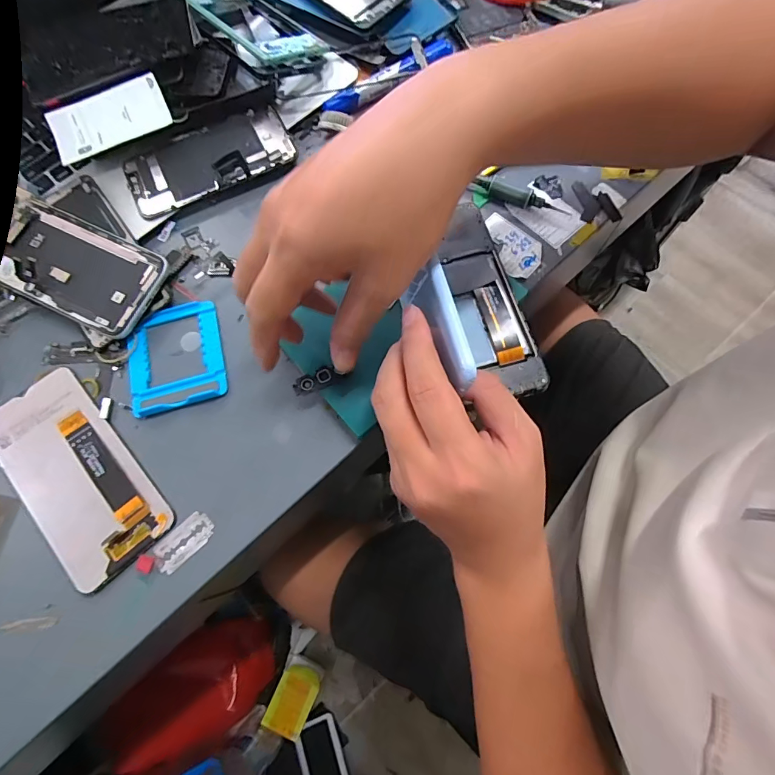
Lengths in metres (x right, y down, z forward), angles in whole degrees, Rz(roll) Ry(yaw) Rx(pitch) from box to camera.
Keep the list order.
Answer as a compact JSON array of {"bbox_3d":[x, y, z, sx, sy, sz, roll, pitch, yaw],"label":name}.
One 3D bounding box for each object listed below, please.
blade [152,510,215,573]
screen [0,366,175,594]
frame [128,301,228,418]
[{"bbox_3d":[-0.136,0.103,0.276,0.039,0.004,0.022,-42,74,-11],"label":"blade"},{"bbox_3d":[-0.221,0.059,0.288,0.072,0.007,0.154,-41,75,-16],"label":"screen"},{"bbox_3d":[-0.162,-0.024,0.315,0.070,0.011,0.084,-14,71,-3],"label":"frame"}]

